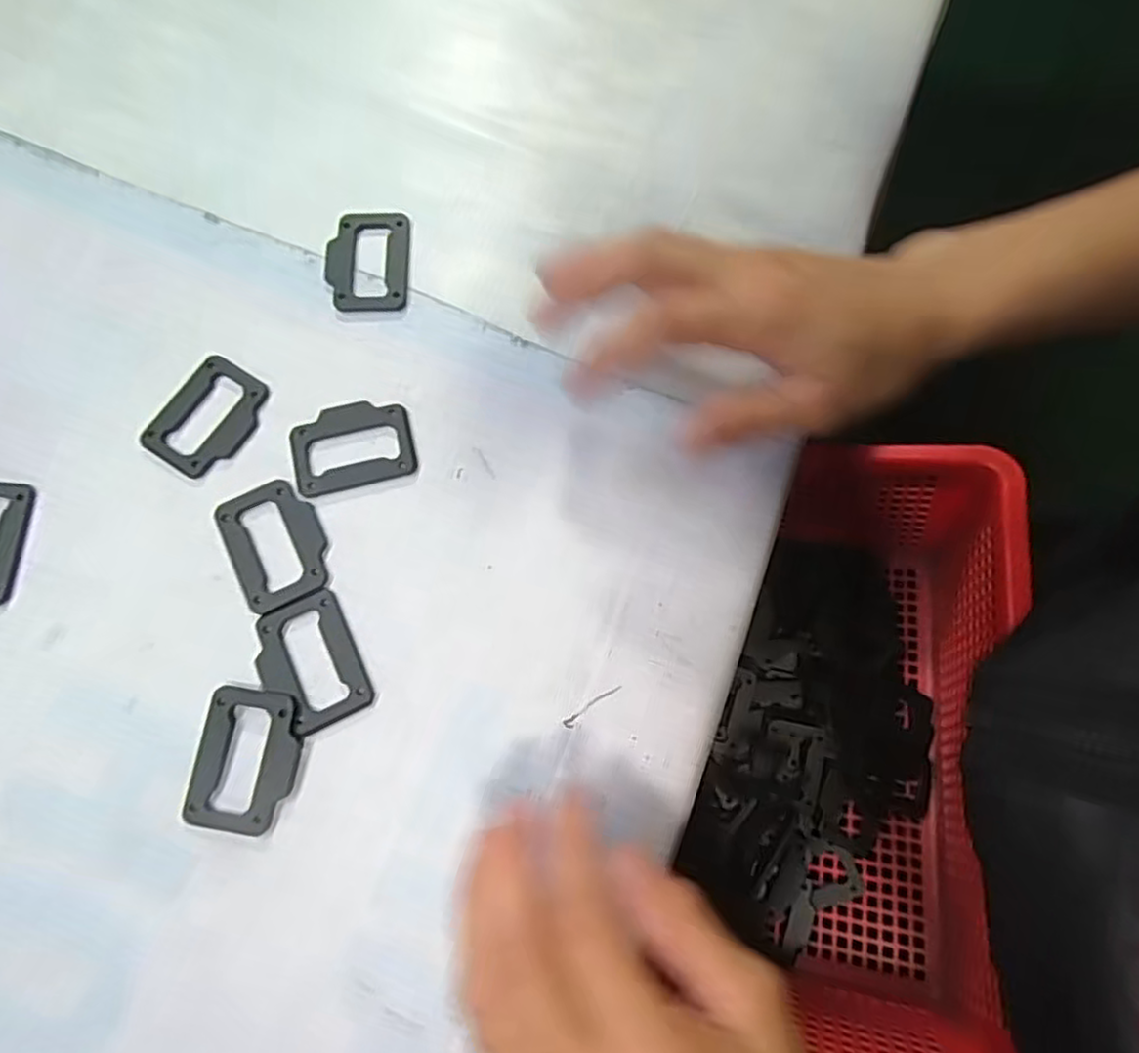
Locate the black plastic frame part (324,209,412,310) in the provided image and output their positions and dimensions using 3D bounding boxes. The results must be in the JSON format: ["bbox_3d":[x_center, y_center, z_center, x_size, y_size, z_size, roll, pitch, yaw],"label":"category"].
[{"bbox_3d":[-0.094,-0.124,0.319,0.038,0.004,0.051,-1,75,0],"label":"black plastic frame part"}]

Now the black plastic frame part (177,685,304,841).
[{"bbox_3d":[-0.124,0.089,0.261,0.039,0.005,0.052,8,75,2],"label":"black plastic frame part"}]

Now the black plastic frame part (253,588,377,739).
[{"bbox_3d":[-0.104,0.054,0.270,0.036,0.004,0.051,-26,77,-6],"label":"black plastic frame part"}]

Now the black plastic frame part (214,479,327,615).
[{"bbox_3d":[-0.122,0.007,0.283,0.038,0.004,0.052,-26,77,-7],"label":"black plastic frame part"}]

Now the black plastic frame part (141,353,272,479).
[{"bbox_3d":[-0.158,-0.048,0.298,0.038,0.004,0.051,31,77,8],"label":"black plastic frame part"}]

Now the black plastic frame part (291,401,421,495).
[{"bbox_3d":[-0.094,-0.035,0.294,0.051,0.004,0.038,-14,76,-4],"label":"black plastic frame part"}]

